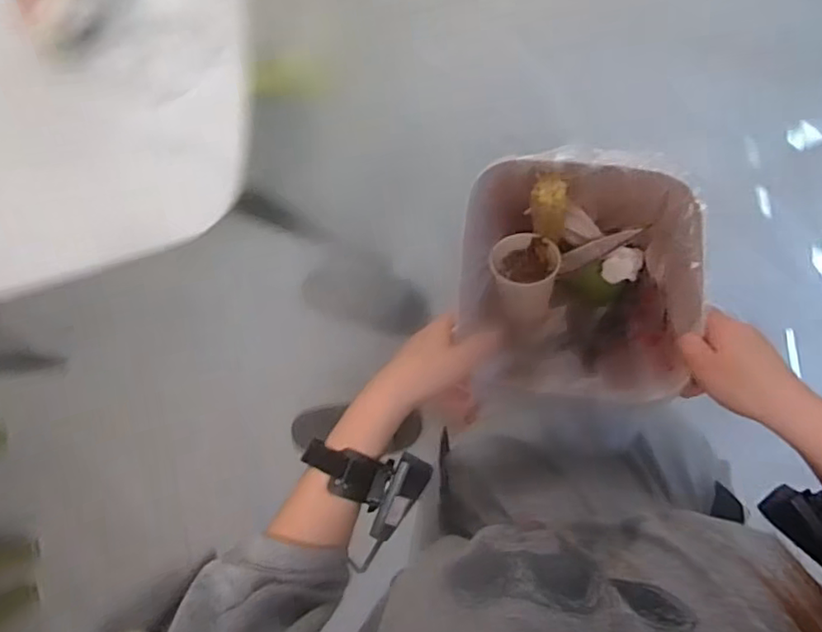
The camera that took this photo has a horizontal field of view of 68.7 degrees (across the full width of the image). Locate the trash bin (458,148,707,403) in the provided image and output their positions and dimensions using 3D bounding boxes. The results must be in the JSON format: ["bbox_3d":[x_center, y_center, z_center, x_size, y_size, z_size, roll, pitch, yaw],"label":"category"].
[{"bbox_3d":[0.157,-0.037,0.603,0.191,0.189,0.206,2,92,6],"label":"trash bin"}]

